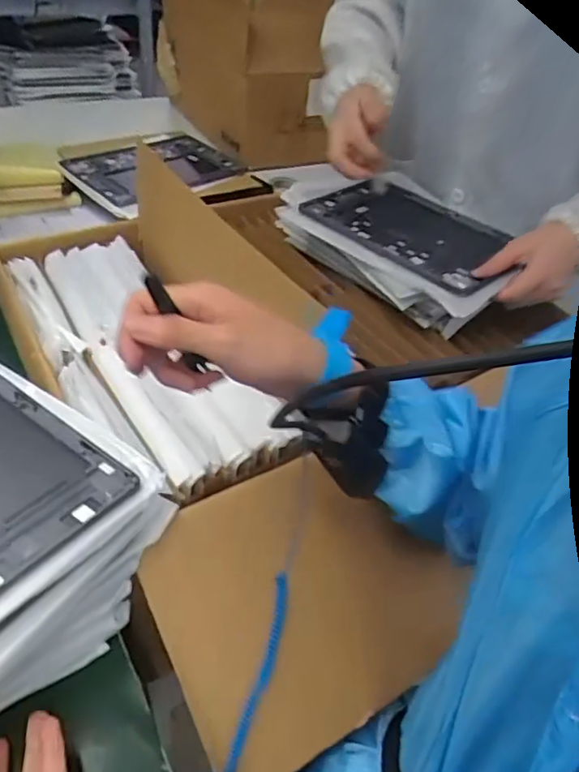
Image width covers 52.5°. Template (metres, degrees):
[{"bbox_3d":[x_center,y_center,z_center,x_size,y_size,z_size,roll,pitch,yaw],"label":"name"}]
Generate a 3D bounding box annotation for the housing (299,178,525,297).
[{"bbox_3d":[0.159,-0.195,0.728,0.254,0.016,0.173,35,48,29],"label":"housing"}]

